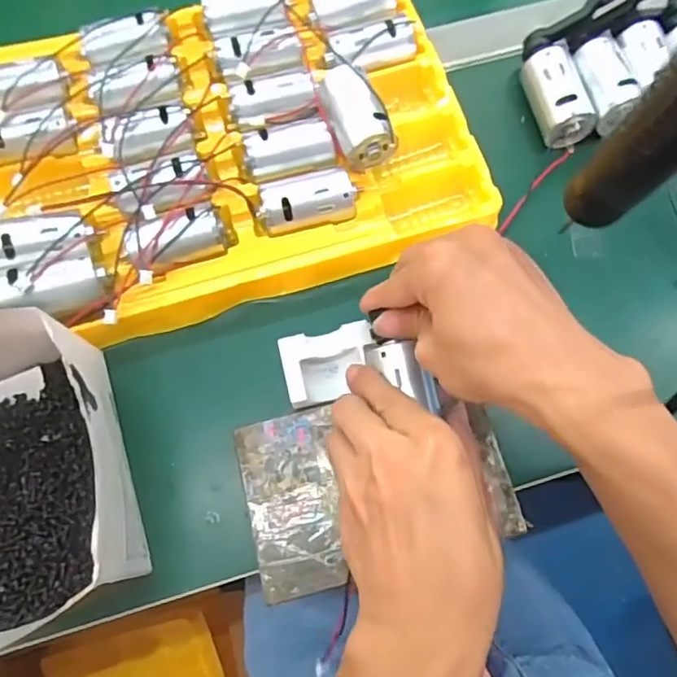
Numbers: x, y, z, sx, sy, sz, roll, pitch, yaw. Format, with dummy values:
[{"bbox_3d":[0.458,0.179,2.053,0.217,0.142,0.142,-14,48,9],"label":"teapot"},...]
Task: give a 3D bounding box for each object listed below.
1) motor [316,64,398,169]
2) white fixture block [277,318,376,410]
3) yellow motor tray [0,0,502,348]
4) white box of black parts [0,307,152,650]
[{"bbox_3d":[0.009,-0.142,0.371,0.031,0.034,0.066,-25,74,-8],"label":"motor"},{"bbox_3d":[-0.005,0.016,0.338,0.054,0.016,0.041,-12,72,-4],"label":"white fixture block"},{"bbox_3d":[-0.080,-0.136,0.381,0.328,0.046,0.234,-19,73,-6],"label":"yellow motor tray"},{"bbox_3d":[-0.171,0.064,0.303,0.111,0.075,0.161,-19,73,-6],"label":"white box of black parts"}]

